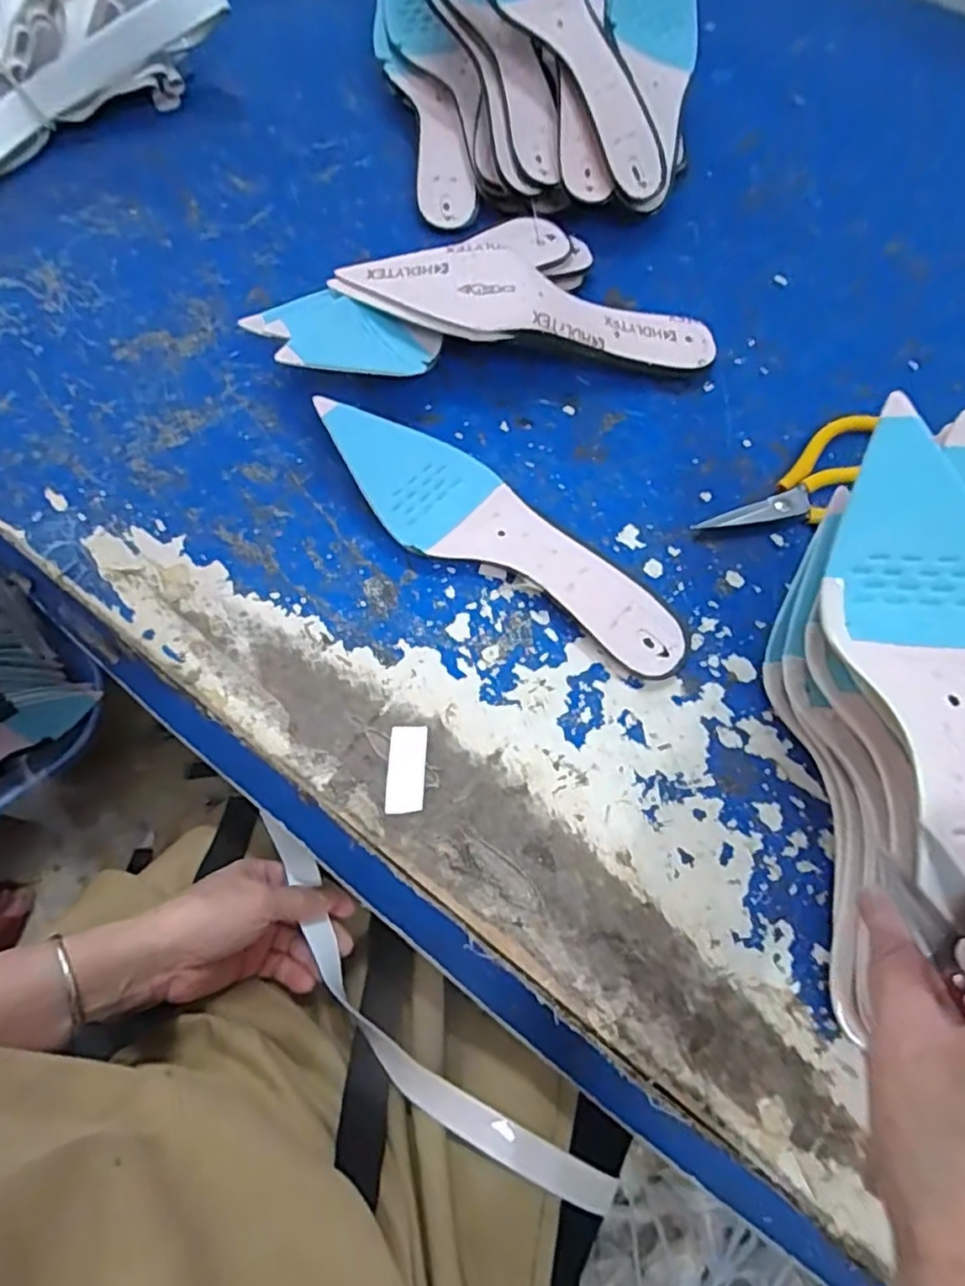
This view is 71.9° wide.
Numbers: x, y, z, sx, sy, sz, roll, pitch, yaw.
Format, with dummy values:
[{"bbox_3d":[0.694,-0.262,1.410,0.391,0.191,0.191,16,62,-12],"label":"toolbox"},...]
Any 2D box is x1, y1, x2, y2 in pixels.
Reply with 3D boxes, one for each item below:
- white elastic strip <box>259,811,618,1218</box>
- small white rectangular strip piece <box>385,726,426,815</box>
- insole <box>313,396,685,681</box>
[{"bbox_3d":[-0.048,0.228,0.408,0.051,0.025,0.295,-42,71,-17],"label":"white elastic strip"},{"bbox_3d":[-0.041,0.067,0.357,0.019,0.004,0.047,2,67,0],"label":"small white rectangular strip piece"},{"bbox_3d":[0.013,-0.069,0.394,0.249,0.044,0.071,29,69,10],"label":"insole"}]

